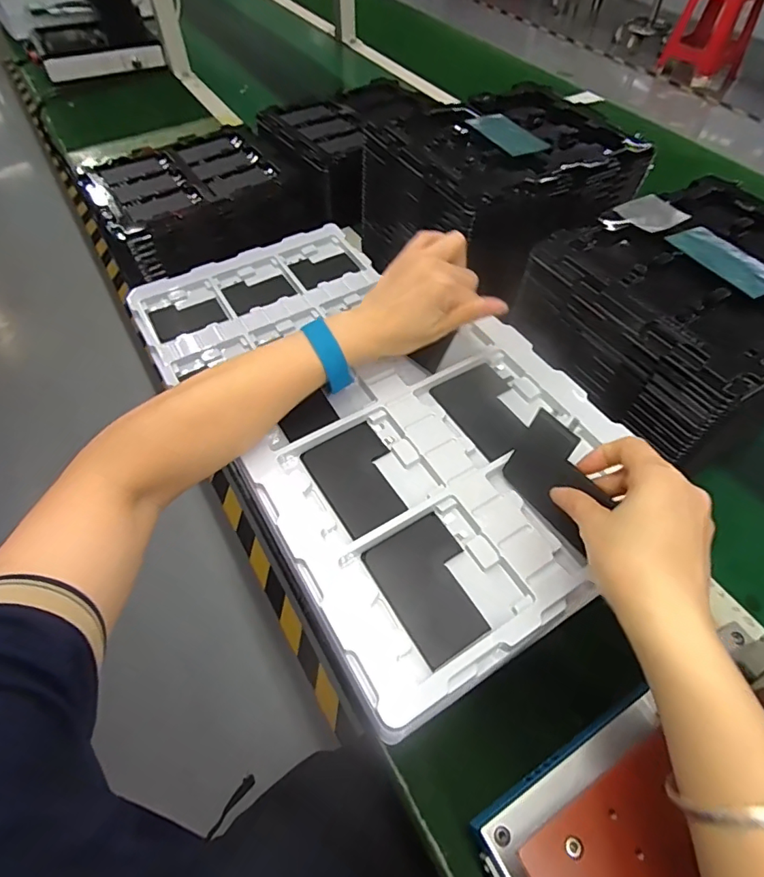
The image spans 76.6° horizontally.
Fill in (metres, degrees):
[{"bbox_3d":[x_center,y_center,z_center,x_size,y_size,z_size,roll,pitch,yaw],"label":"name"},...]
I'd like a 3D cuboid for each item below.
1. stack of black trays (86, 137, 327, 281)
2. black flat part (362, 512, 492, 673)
[{"bbox_3d":[-0.263,-0.361,0.733,0.284,0.077,0.239,-29,60,-19],"label":"stack of black trays"},{"bbox_3d":[0.035,0.101,0.333,0.064,0.004,0.089,-27,60,-18],"label":"black flat part"}]

